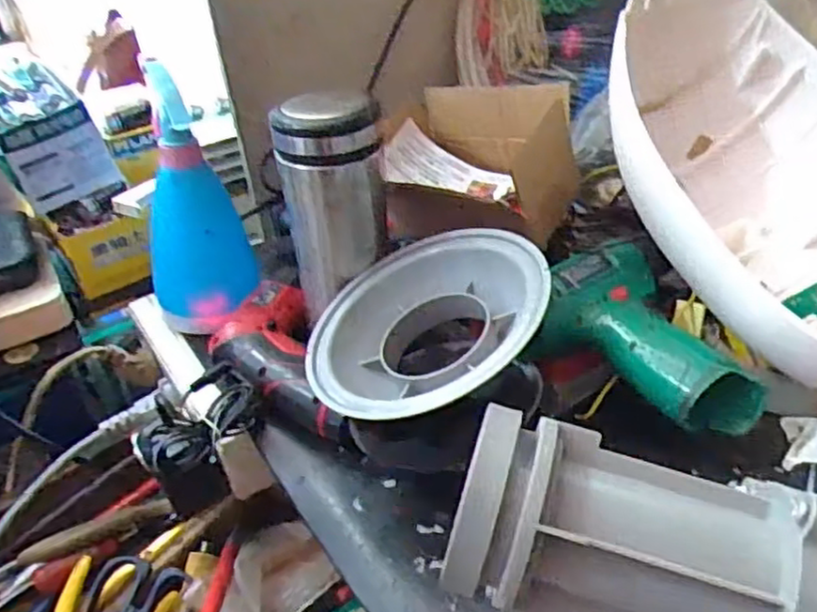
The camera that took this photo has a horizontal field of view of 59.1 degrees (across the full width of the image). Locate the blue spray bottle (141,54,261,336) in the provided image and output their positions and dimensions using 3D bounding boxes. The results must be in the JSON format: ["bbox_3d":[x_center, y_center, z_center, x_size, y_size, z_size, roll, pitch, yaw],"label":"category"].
[{"bbox_3d":[-0.162,-0.075,0.545,0.072,0.186,0.075,18,42,28],"label":"blue spray bottle"}]

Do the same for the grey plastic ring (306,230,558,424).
[{"bbox_3d":[0.016,0.017,0.450,0.150,0.059,0.150,-15,43,15],"label":"grey plastic ring"}]

